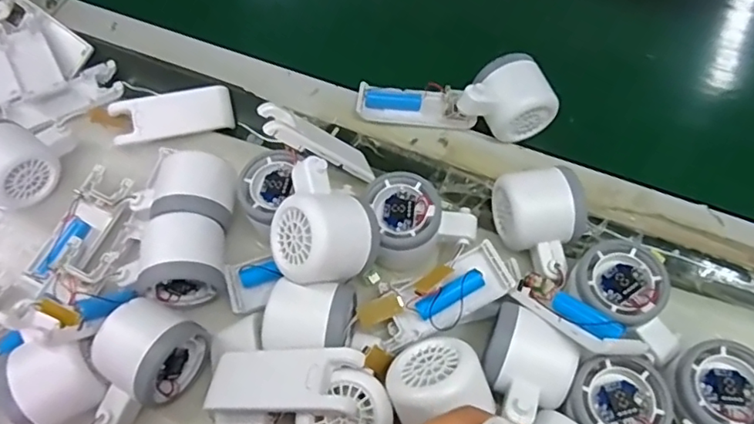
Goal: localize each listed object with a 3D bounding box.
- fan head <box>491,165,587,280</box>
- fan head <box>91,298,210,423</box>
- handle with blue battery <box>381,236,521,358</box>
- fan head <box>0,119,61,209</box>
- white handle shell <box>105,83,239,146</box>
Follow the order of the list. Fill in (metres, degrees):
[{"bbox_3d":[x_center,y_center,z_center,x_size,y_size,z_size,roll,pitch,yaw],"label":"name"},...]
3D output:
[{"bbox_3d":[0.125,0.011,0.422,0.059,0.053,0.078,-12,63,-3],"label":"fan head"},{"bbox_3d":[-0.155,0.104,0.372,0.053,0.055,0.083,24,66,14],"label":"fan head"},{"bbox_3d":[0.047,0.062,0.390,0.097,0.025,0.036,-32,66,-13],"label":"handle with blue battery"},{"bbox_3d":[-0.299,-0.039,0.457,0.050,0.054,0.059,33,69,18],"label":"fan head"},{"bbox_3d":[-0.181,-0.085,0.498,0.102,0.015,0.039,-10,97,-7],"label":"white handle shell"}]

